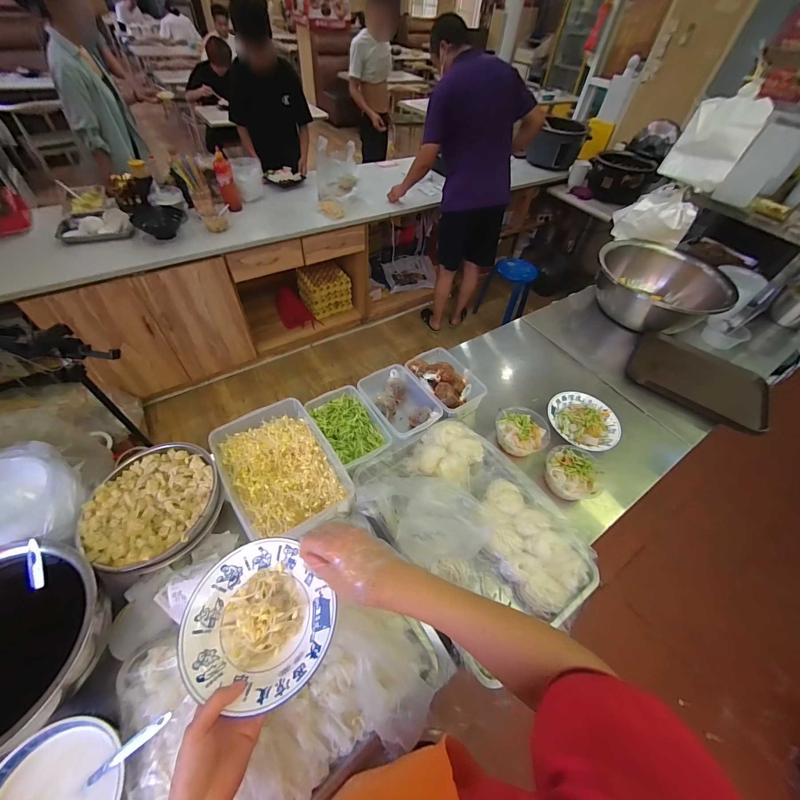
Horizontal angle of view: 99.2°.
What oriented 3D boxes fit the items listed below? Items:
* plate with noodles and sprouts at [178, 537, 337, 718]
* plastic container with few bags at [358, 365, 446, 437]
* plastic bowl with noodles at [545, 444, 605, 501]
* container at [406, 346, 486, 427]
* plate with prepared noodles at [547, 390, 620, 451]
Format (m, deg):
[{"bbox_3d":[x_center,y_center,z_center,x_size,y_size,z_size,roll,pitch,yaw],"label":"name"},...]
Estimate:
[{"bbox_3d":[-0.196,0.304,0.472,0.176,0.033,0.202,-33,60,-27],"label":"plate with noodles and sprouts"},{"bbox_3d":[-0.003,0.014,0.961,0.151,0.082,0.231,-26,57,-23],"label":"plastic container with few bags"},{"bbox_3d":[0.444,0.188,0.869,0.137,0.084,0.131,2,51,-2],"label":"plastic bowl with noodles"},{"bbox_3d":[0.128,-0.050,1.007,0.160,0.104,0.242,-23,56,-21],"label":"container"},{"bbox_3d":[0.514,0.057,0.957,0.198,0.041,0.171,38,58,24],"label":"plate with prepared noodles"}]

